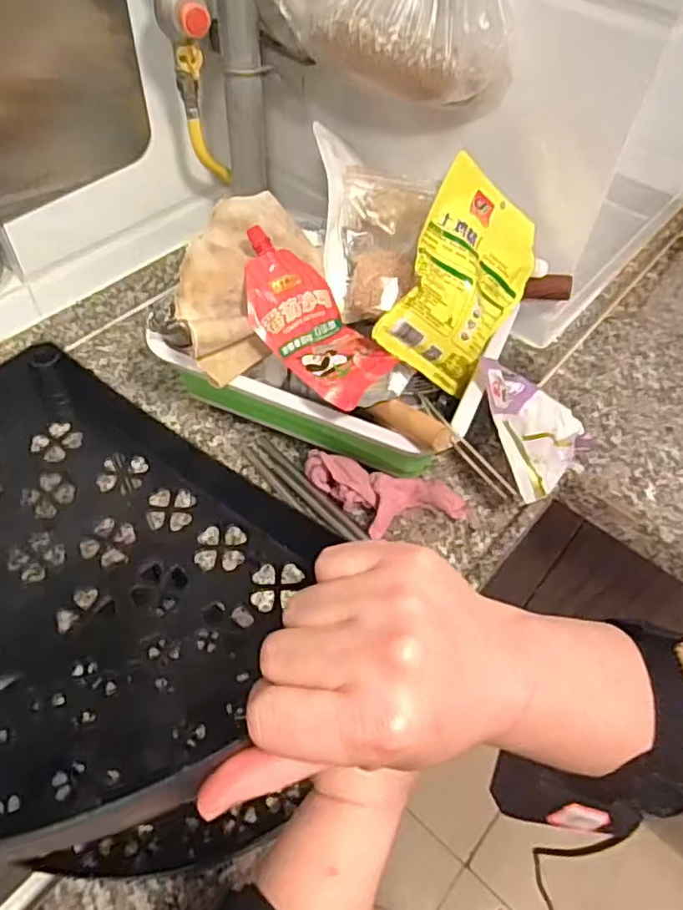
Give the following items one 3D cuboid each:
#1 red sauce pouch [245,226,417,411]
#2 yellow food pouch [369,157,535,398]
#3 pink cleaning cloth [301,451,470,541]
[{"bbox_3d":[-0.029,-0.135,0.615,0.104,0.053,0.213,-34,77,-25],"label":"red sauce pouch"},{"bbox_3d":[0.130,-0.181,0.646,0.026,0.140,0.209,15,80,57],"label":"yellow food pouch"},{"bbox_3d":[0.048,0.048,0.665,0.182,0.047,0.083,8,53,2],"label":"pink cleaning cloth"}]

